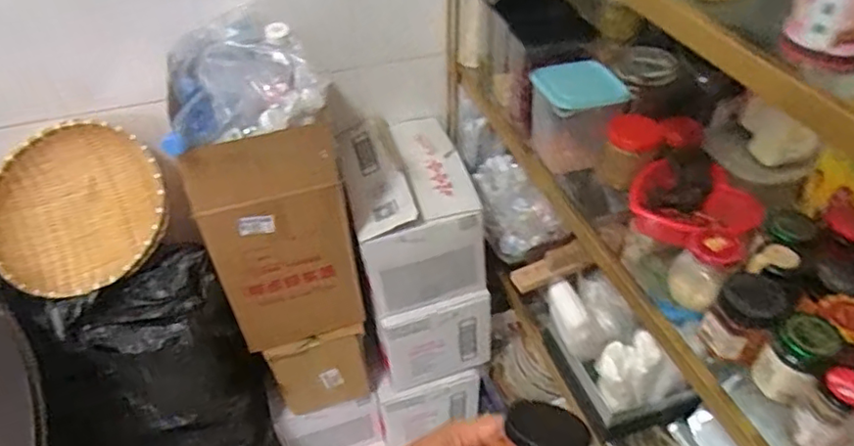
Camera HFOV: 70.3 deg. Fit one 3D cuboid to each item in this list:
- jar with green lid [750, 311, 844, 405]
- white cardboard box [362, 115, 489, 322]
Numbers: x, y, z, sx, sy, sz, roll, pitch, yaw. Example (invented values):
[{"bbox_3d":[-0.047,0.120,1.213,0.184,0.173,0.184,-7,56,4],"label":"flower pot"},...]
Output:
[{"bbox_3d":[0.415,0.154,0.685,0.062,0.099,0.057,0,43,0],"label":"jar with green lid"},{"bbox_3d":[-0.033,-0.029,1.373,0.255,0.234,0.384,-8,43,-7],"label":"white cardboard box"}]

